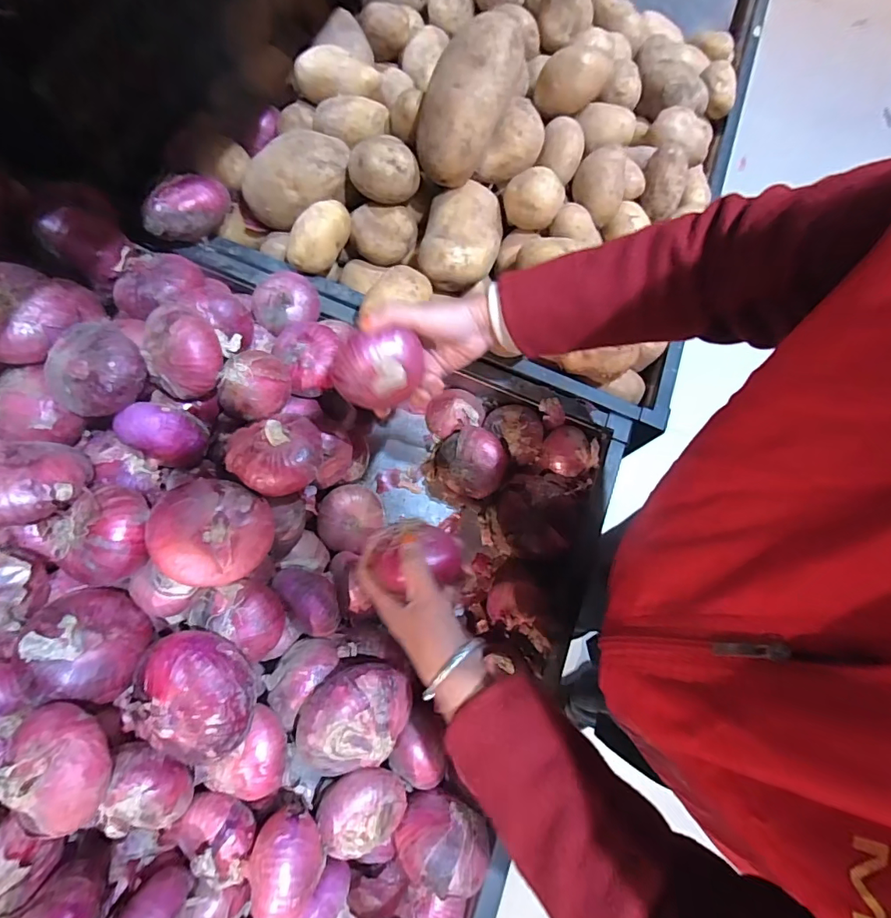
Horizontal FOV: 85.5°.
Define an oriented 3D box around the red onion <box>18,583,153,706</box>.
[{"bbox_3d":[-0.272,0.137,0.363,0.069,0.059,0.078,2,70,-1],"label":"red onion"}]

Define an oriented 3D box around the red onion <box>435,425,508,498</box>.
[{"bbox_3d":[0.034,0.004,0.553,0.079,0.062,0.071,36,73,10],"label":"red onion"}]

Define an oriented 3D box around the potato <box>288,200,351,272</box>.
[{"bbox_3d":[-0.146,-0.262,0.562,0.050,0.046,0.089,29,72,8],"label":"potato"}]

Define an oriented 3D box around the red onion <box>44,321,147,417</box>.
[{"bbox_3d":[-0.288,-0.069,0.404,0.068,0.053,0.071,1,70,-2],"label":"red onion"}]

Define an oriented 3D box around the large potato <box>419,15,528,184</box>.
[{"bbox_3d":[0.024,-0.382,0.508,0.079,0.057,0.161,31,107,9],"label":"large potato"}]

